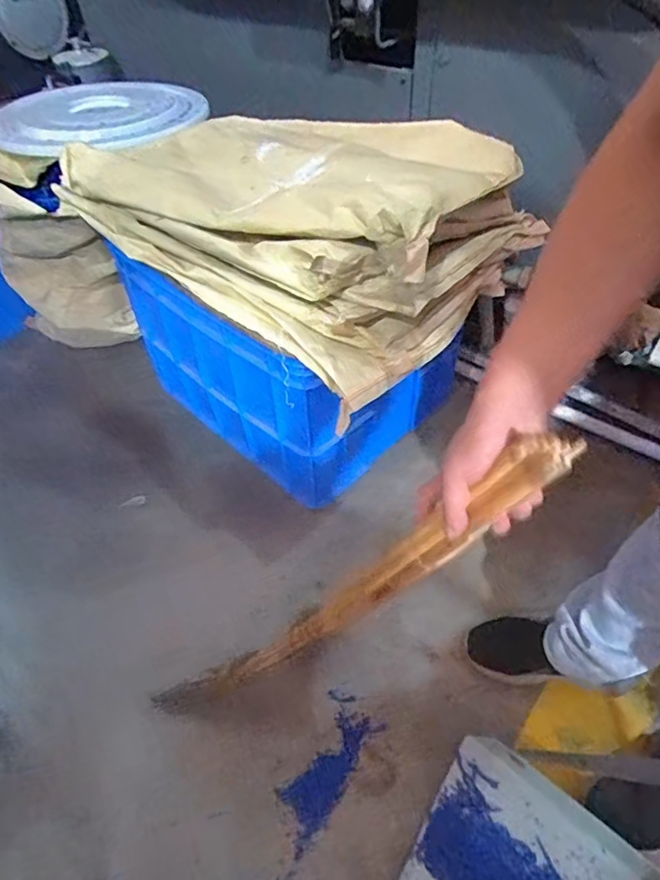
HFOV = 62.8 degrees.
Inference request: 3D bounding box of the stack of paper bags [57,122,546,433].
[{"bbox_3d":[-0.055,-0.423,0.945,0.718,0.212,0.525,36,59,29],"label":"stack of paper bags"}]

